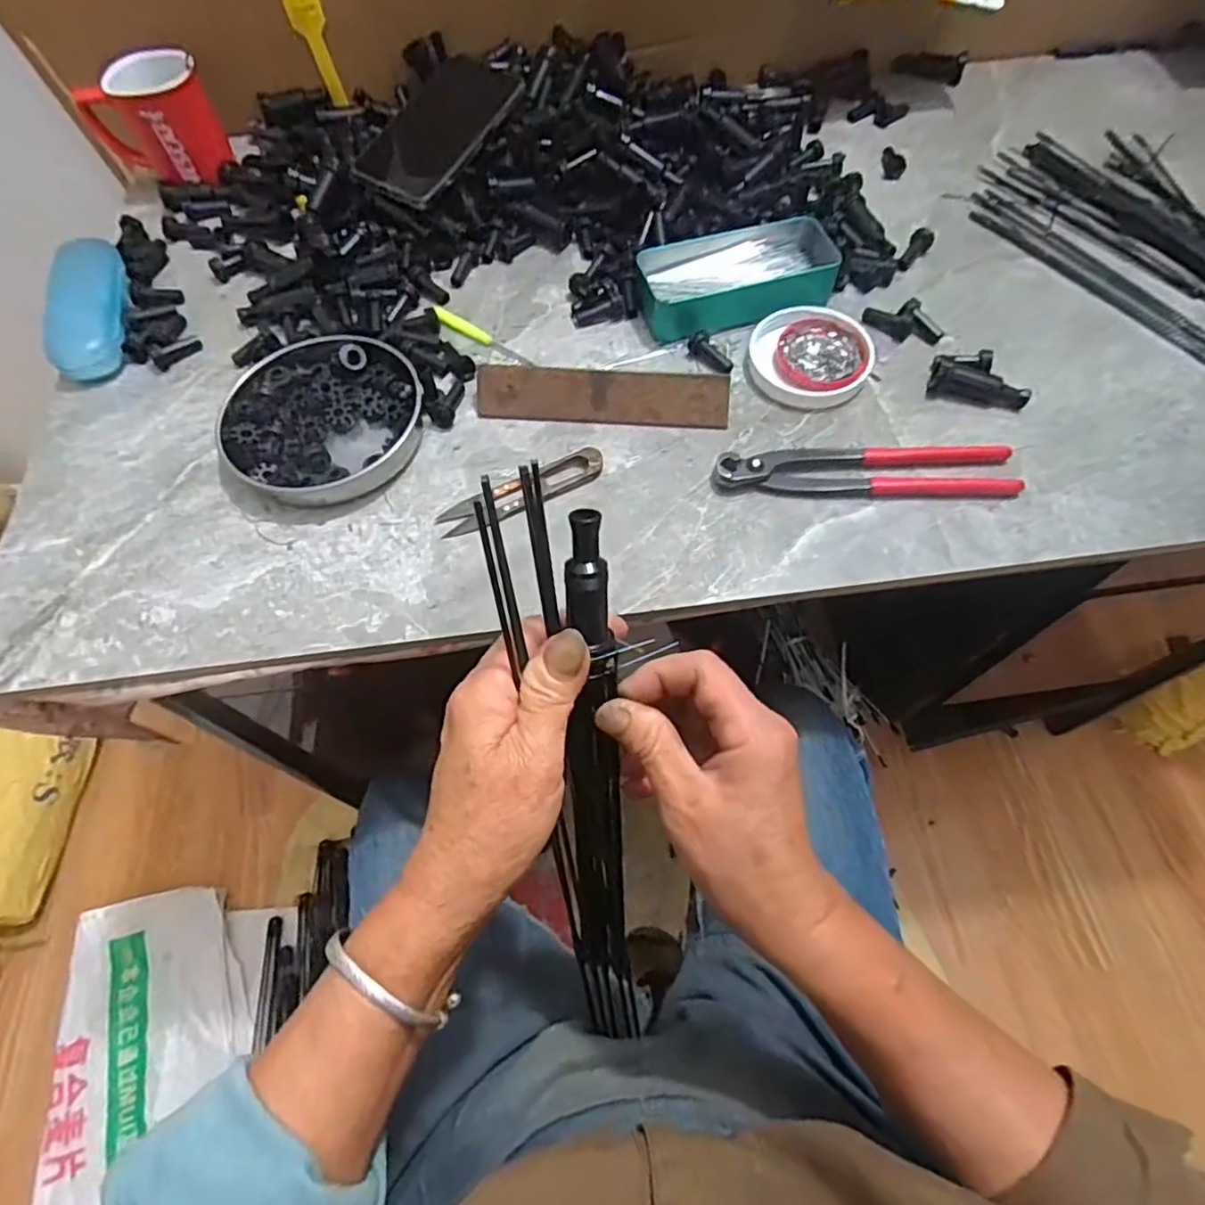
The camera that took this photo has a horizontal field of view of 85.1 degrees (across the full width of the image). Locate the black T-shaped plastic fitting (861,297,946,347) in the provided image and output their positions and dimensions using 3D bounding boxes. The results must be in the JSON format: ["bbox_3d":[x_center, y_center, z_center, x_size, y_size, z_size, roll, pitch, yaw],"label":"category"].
[{"bbox_3d":[0.235,-0.220,0.510,0.060,0.017,0.027,25,63,14],"label":"black T-shaped plastic fitting"}]

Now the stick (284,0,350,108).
[{"bbox_3d":[-0.274,-0.534,0.622,0.031,0.107,0.013,9,61,6],"label":"stick"}]

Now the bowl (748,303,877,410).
[{"bbox_3d":[0.154,-0.184,0.490,0.085,0.020,0.084,0,60,1],"label":"bowl"}]

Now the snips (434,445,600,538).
[{"bbox_3d":[-0.054,-0.076,0.444,0.117,0.011,0.029,-25,63,-13],"label":"snips"}]

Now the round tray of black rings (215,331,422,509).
[{"bbox_3d":[-0.197,-0.132,0.468,0.133,0.031,0.135,0,60,1],"label":"round tray of black rings"}]

